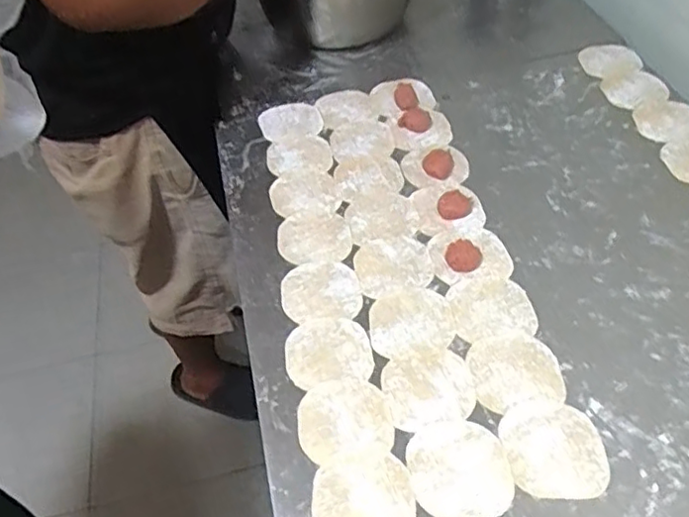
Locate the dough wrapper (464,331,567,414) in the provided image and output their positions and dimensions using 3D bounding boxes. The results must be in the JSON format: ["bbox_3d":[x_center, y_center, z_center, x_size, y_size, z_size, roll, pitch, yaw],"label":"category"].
[{"bbox_3d":[0.154,0.100,0.577,0.080,0.004,0.076,-12,49,-6],"label":"dough wrapper"}]

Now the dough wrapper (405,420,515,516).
[{"bbox_3d":[0.093,0.171,0.519,0.081,0.004,0.081,-5,48,0],"label":"dough wrapper"}]

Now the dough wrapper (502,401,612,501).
[{"bbox_3d":[0.172,0.156,0.524,0.079,0.004,0.080,0,48,5],"label":"dough wrapper"}]

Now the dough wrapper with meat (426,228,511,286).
[{"bbox_3d":[0.131,-0.008,0.665,0.080,0.019,0.074,-8,48,-2],"label":"dough wrapper with meat"}]

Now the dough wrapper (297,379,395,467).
[{"bbox_3d":[-0.001,0.140,0.559,0.080,0.004,0.074,-13,49,-7],"label":"dough wrapper"}]

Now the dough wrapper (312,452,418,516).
[{"bbox_3d":[0.016,0.194,0.507,0.079,0.004,0.078,-4,48,1],"label":"dough wrapper"}]

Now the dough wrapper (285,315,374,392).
[{"bbox_3d":[-0.016,0.086,0.605,0.079,0.004,0.075,-11,49,-6],"label":"dough wrapper"}]

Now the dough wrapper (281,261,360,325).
[{"bbox_3d":[-0.024,0.031,0.654,0.078,0.004,0.075,-9,48,-3],"label":"dough wrapper"}]

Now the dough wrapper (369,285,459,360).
[{"bbox_3d":[0.066,0.058,0.623,0.084,0.004,0.077,-9,48,-4],"label":"dough wrapper"}]

